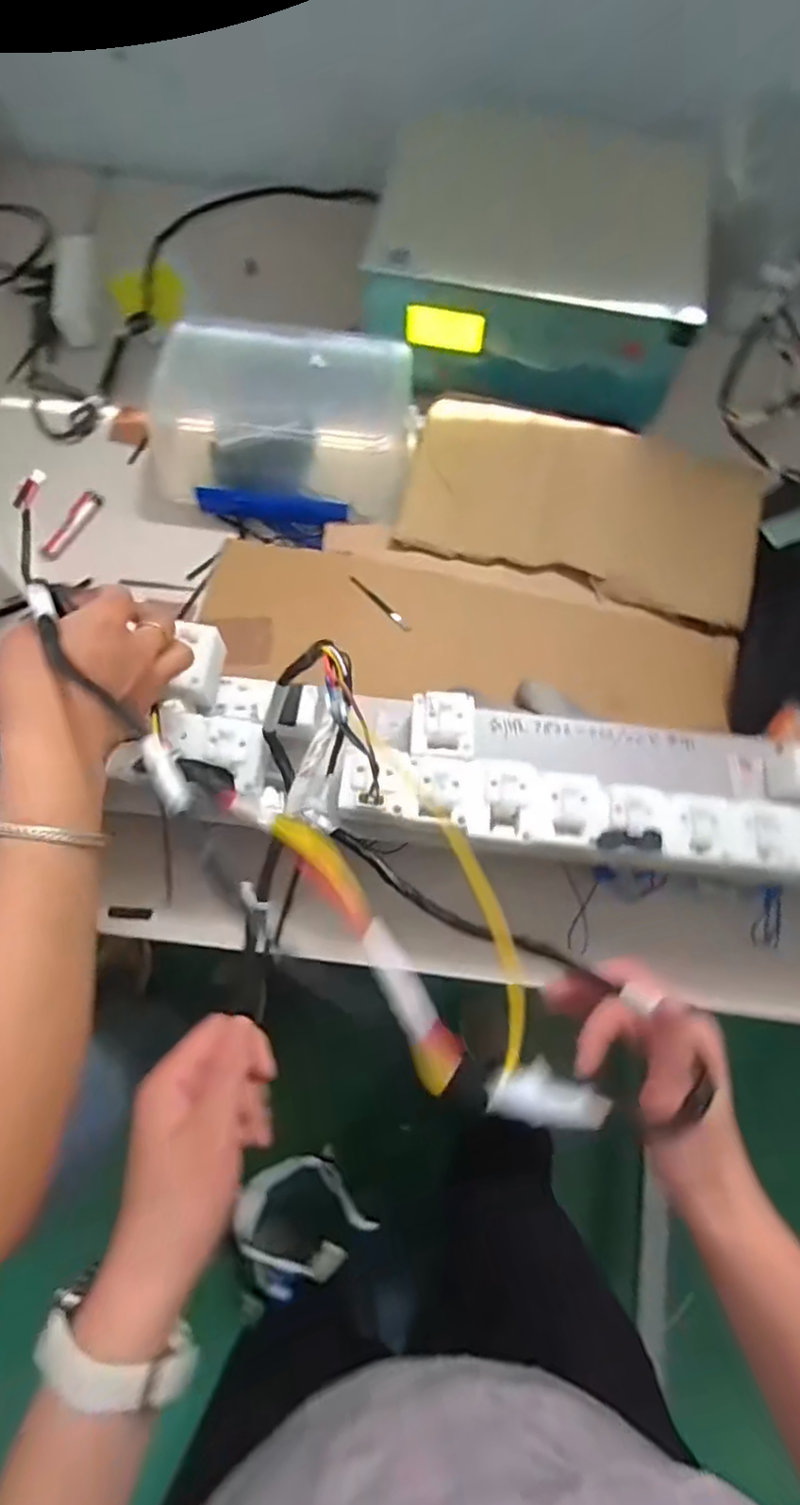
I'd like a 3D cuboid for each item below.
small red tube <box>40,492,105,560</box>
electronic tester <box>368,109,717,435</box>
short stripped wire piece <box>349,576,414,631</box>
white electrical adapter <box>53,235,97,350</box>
[{"bbox_3d":[-0.319,-0.222,0.642,0.019,0.009,0.085,25,71,7],"label":"small red tube"},{"bbox_3d":[0.141,-0.488,0.680,0.309,0.113,0.234,10,70,2],"label":"electronic tester"},{"bbox_3d":[-0.018,-0.139,0.617,0.007,0.004,0.078,-42,76,-15],"label":"short stripped wire piece"},{"bbox_3d":[-0.347,-0.501,0.713,0.041,0.030,0.112,0,83,-12],"label":"white electrical adapter"}]

